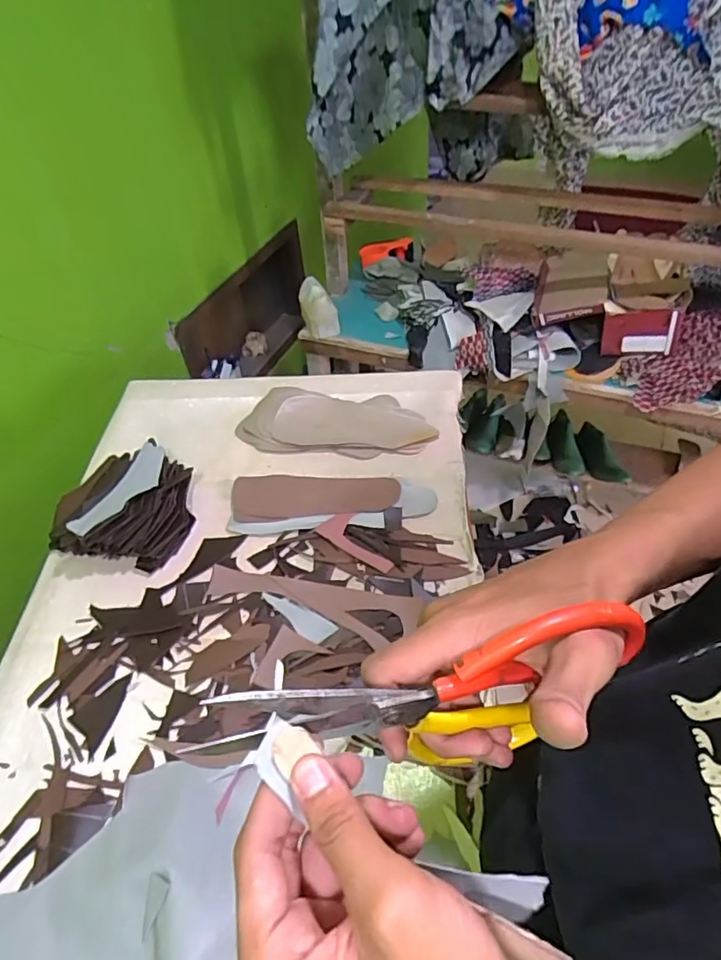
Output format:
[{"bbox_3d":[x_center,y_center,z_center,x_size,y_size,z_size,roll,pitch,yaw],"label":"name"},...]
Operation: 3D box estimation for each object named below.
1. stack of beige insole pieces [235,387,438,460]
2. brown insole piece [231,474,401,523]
[{"bbox_3d":[-0.042,-0.098,0.914,0.324,0.039,0.135,3,48,7],"label":"stack of beige insole pieces"},{"bbox_3d":[-0.068,0.019,0.830,0.245,0.013,0.090,-6,48,-1],"label":"brown insole piece"}]

